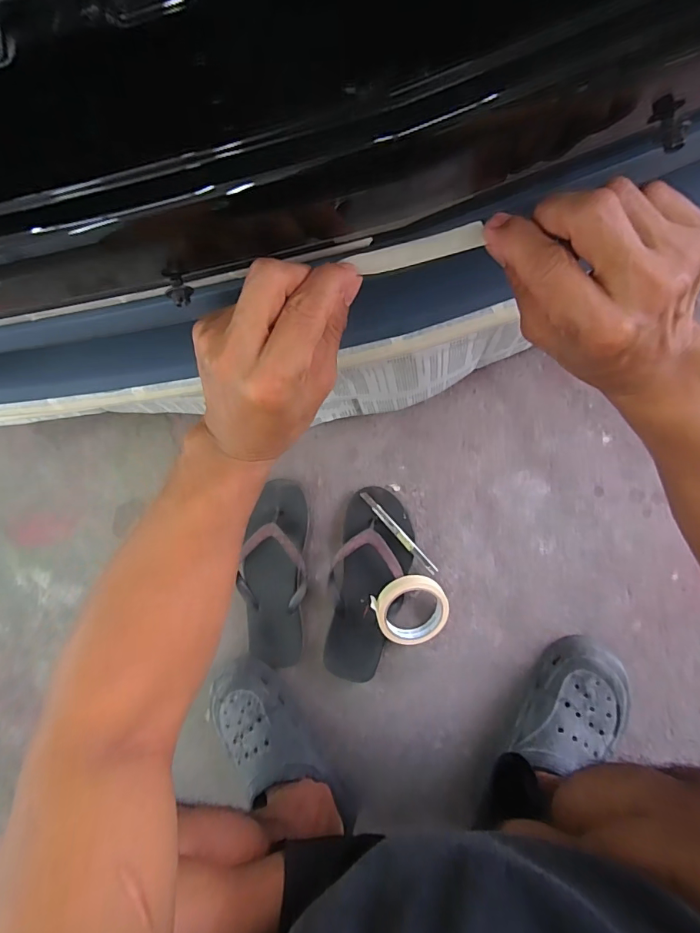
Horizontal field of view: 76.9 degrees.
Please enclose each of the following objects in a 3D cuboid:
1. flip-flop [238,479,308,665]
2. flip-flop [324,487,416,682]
[{"bbox_3d":[-0.113,0.157,0.639,0.107,0.048,0.271,6,91,8],"label":"flip-flop"},{"bbox_3d":[0.024,0.166,0.618,0.099,0.048,0.263,12,92,8],"label":"flip-flop"}]

